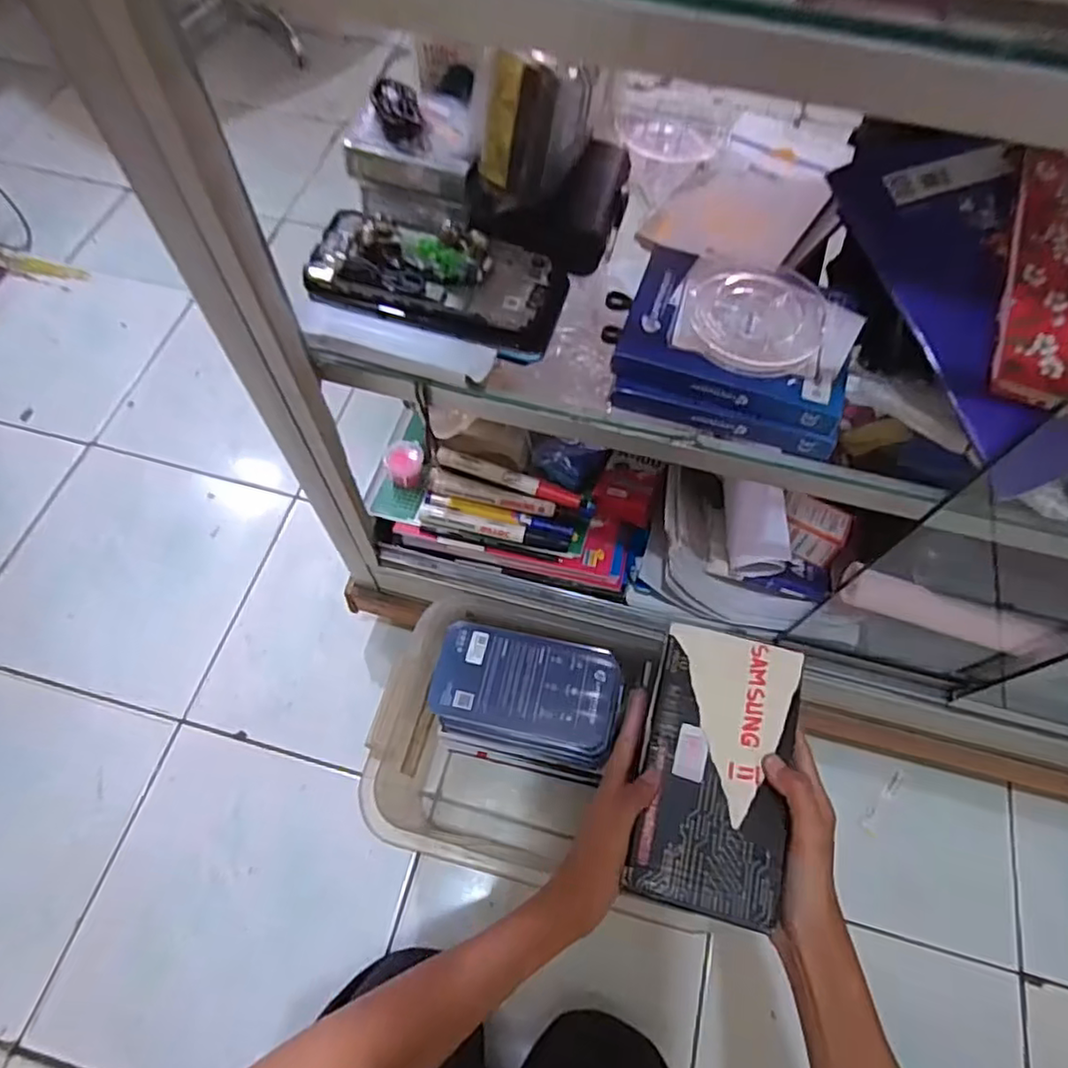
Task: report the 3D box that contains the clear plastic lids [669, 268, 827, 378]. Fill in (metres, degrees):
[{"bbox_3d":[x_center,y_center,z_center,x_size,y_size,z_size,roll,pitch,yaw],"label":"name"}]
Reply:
[{"bbox_3d":[0.131,-0.131,0.387,0.084,0.011,0.077,1,64,-2],"label":"clear plastic lids"}]

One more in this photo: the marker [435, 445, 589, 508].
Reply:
[{"bbox_3d":[-0.022,-0.051,0.621,0.148,0.018,0.020,16,64,6],"label":"marker"}]

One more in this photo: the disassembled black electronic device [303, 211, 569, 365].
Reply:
[{"bbox_3d":[-0.063,-0.169,0.417,0.162,0.027,0.076,18,73,3],"label":"disassembled black electronic device"}]

